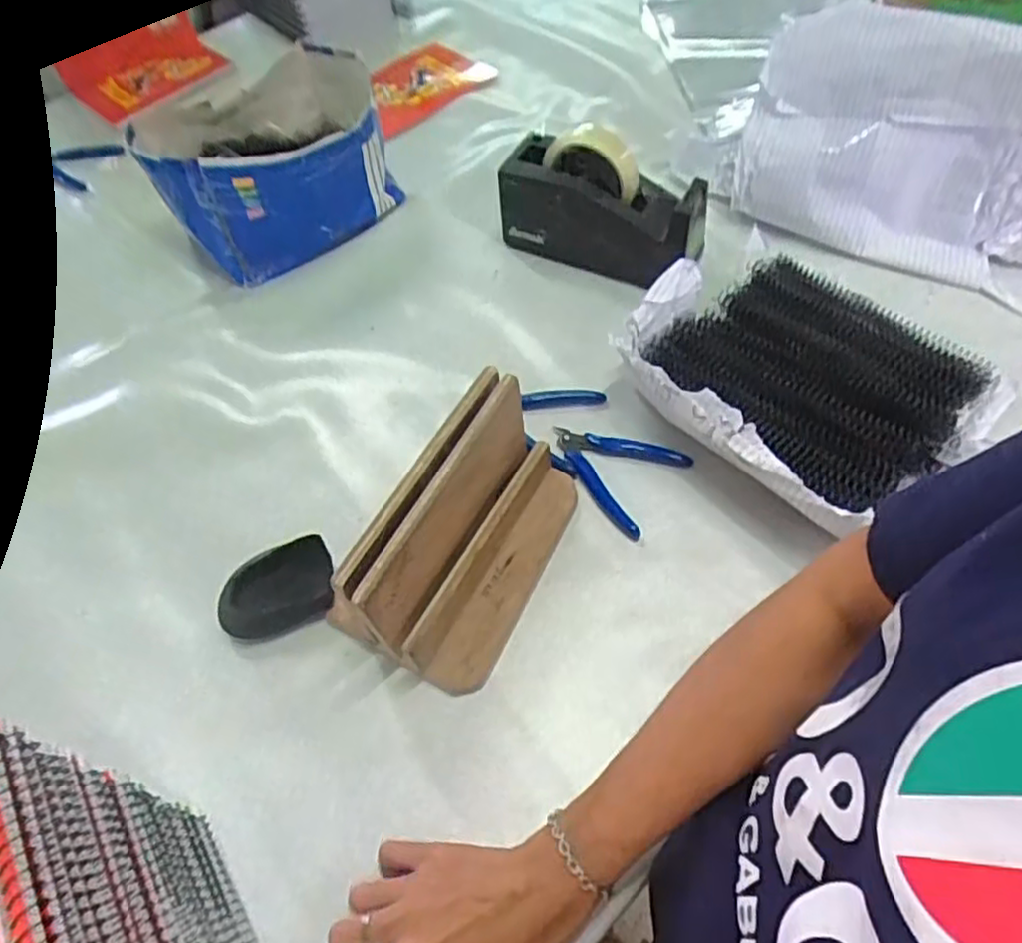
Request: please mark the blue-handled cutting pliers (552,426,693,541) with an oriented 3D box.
[{"bbox_3d":[0.085,-0.007,0.581,0.112,0.009,0.087,34,67,22],"label":"blue-handled cutting pliers"}]

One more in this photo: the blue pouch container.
[{"bbox_3d":[-0.255,-0.341,0.736,0.252,0.133,0.198,-31,63,-15],"label":"blue pouch container"}]

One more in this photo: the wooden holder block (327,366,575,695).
[{"bbox_3d":[-0.028,0.046,0.496,0.107,0.117,0.201,30,65,20],"label":"wooden holder block"}]

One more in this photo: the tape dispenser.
[{"bbox_3d":[0.091,-0.263,0.674,0.202,0.111,0.077,18,61,15],"label":"tape dispenser"}]

